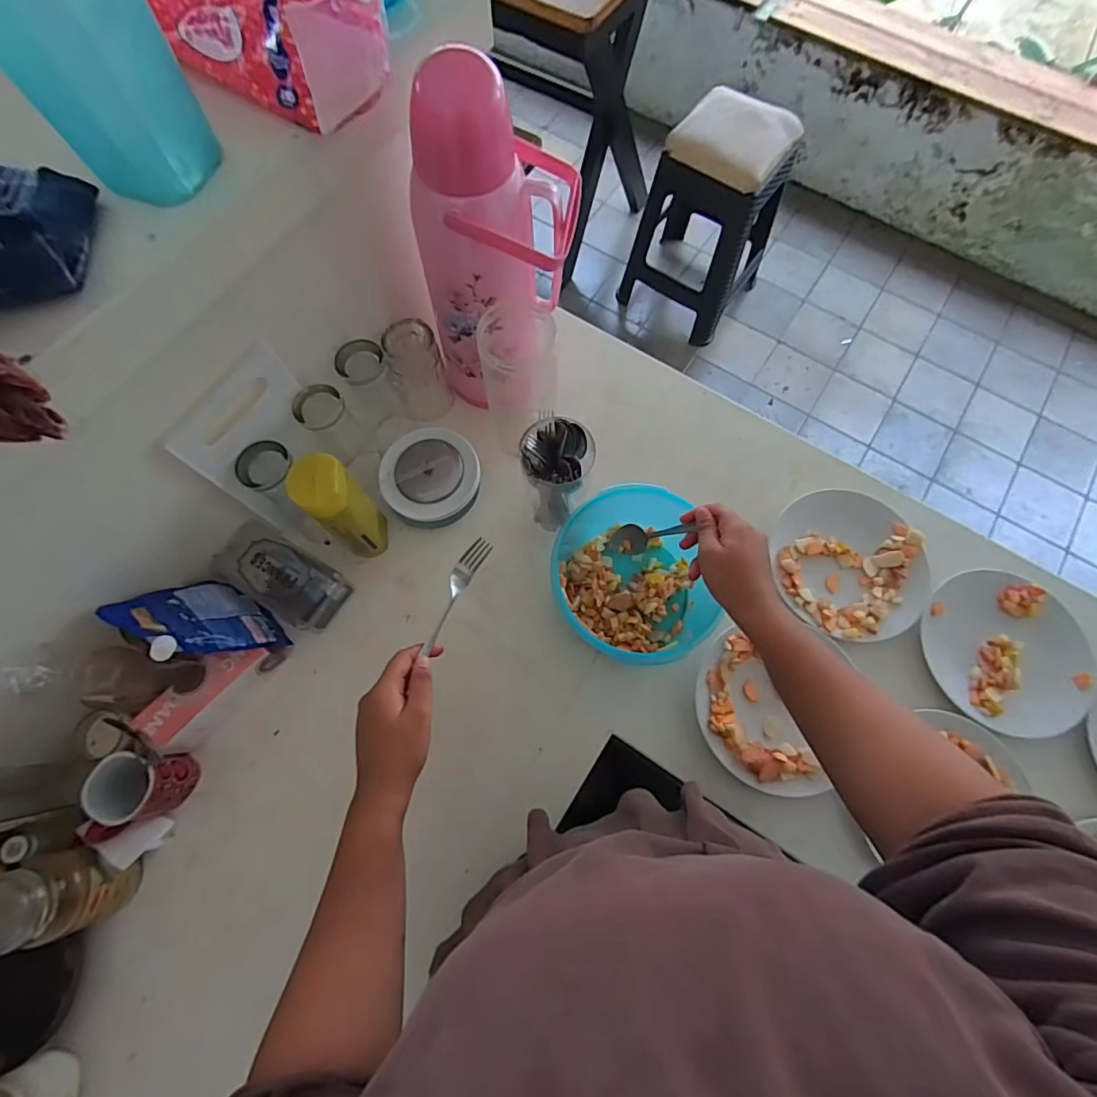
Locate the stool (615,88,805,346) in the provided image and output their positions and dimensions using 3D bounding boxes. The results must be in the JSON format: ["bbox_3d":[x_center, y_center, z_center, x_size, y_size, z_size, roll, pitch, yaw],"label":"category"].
[{"bbox_3d":[0.463,-0.958,1.484,0.339,0.544,0.350,32,75,9],"label":"stool"}]

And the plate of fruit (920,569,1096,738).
[{"bbox_3d":[0.570,0.127,0.650,0.185,0.033,0.196,0,72,-1],"label":"plate of fruit"}]

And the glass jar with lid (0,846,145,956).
[{"bbox_3d":[-0.482,0.341,0.510,0.072,0.112,0.076,0,72,-1],"label":"glass jar with lid"}]

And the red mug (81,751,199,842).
[{"bbox_3d":[-0.441,0.266,0.566,0.071,0.085,0.080,-7,73,-3],"label":"red mug"}]

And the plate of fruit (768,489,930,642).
[{"bbox_3d":[0.391,0.022,0.674,0.187,0.029,0.189,0,72,-1],"label":"plate of fruit"}]

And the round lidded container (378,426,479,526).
[{"bbox_3d":[-0.158,-0.097,0.699,0.126,0.036,0.128,0,72,-1],"label":"round lidded container"}]

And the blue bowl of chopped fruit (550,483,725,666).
[{"bbox_3d":[0.094,0.041,0.629,0.174,0.104,0.199,-17,73,-6],"label":"blue bowl of chopped fruit"}]

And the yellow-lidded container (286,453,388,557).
[{"bbox_3d":[-0.239,-0.045,0.614,0.058,0.173,0.058,0,72,-1],"label":"yellow-lidded container"}]

